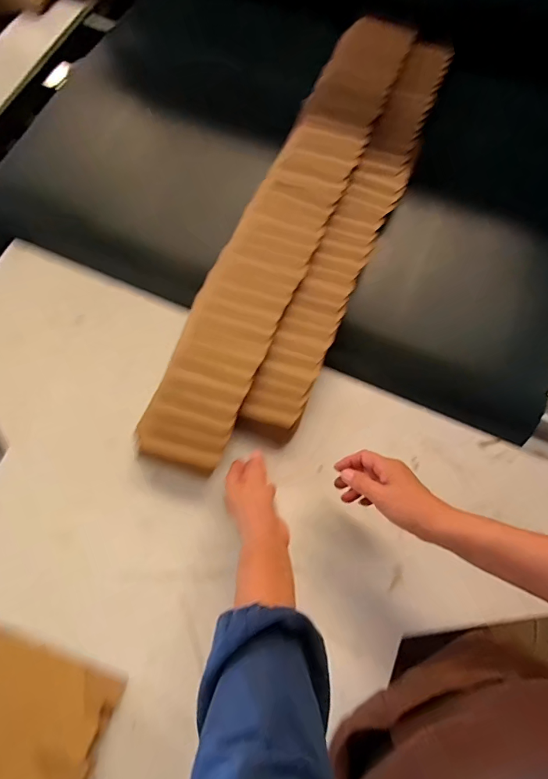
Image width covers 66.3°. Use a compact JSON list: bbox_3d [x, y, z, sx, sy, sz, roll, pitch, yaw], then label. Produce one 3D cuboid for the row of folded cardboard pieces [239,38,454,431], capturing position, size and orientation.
[{"bbox_3d":[0.149,-0.297,0.703,0.087,0.050,0.792,22,73,6],"label":"row of folded cardboard pieces"}]

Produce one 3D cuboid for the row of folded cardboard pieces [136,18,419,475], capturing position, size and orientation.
[{"bbox_3d":[0.025,-0.290,0.684,0.136,0.061,0.863,23,73,6],"label":"row of folded cardboard pieces"}]

